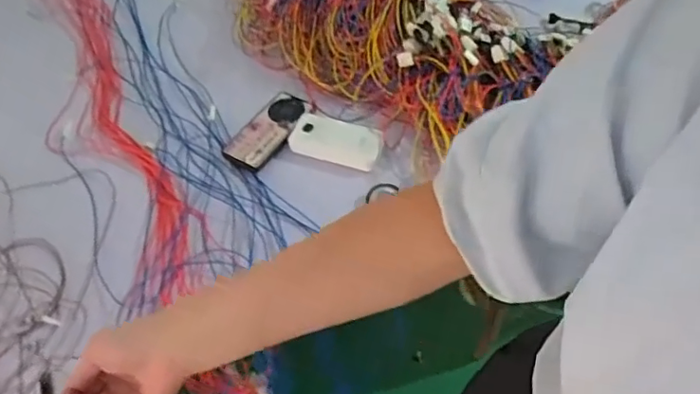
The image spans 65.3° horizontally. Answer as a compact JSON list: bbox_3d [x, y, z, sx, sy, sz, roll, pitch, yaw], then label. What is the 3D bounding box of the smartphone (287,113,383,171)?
[{"bbox_3d":[-0.024,-0.090,0.870,0.142,0.015,0.070,16,88,12],"label":"smartphone"}]

